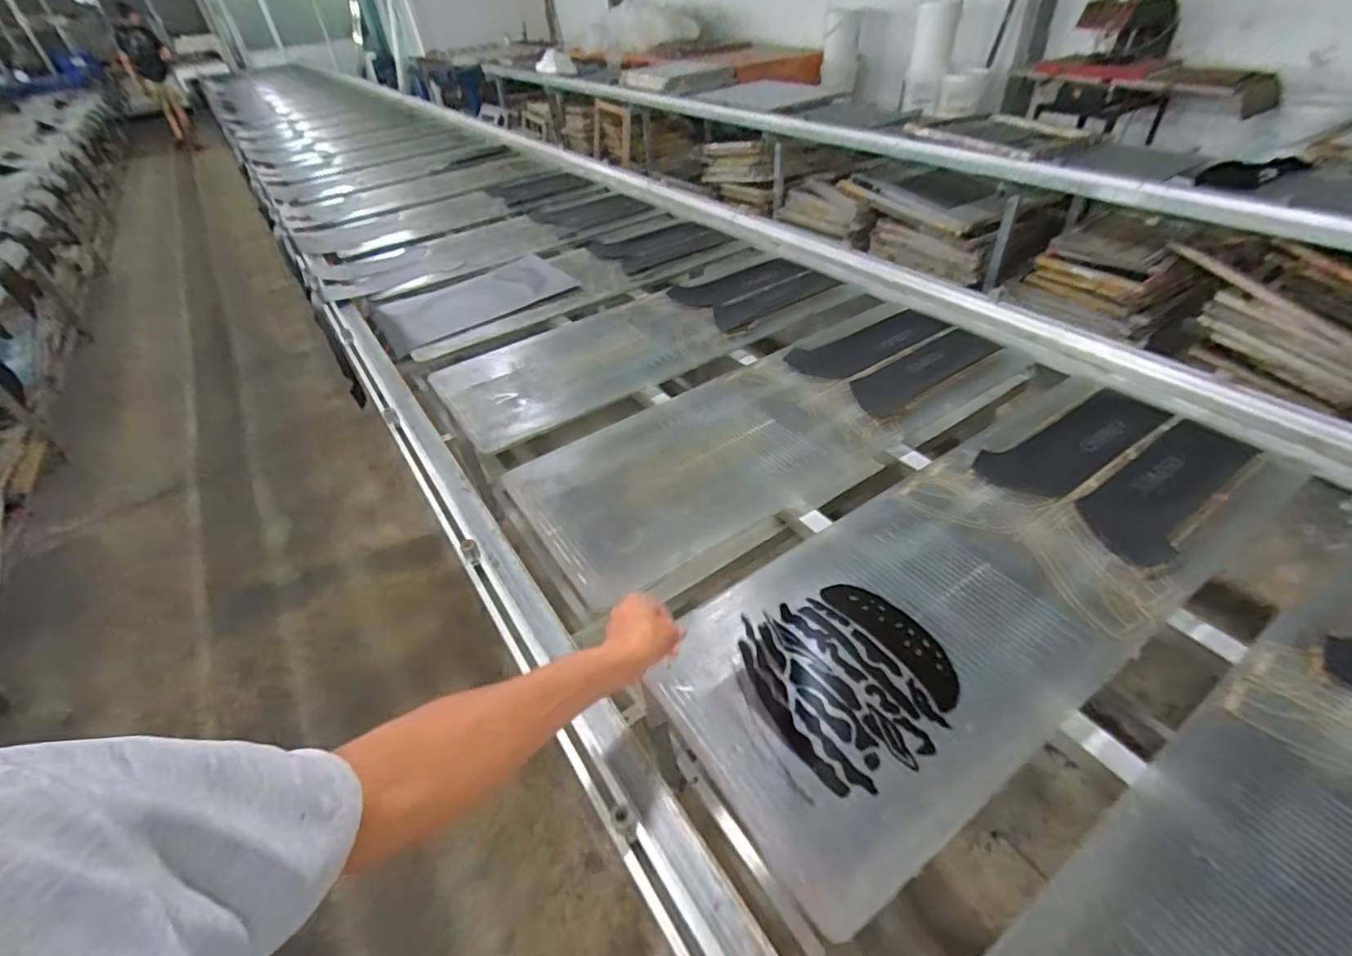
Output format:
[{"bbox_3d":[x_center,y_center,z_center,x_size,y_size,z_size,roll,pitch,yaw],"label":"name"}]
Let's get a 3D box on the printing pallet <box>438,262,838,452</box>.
[{"bbox_3d":[-0.085,-0.381,1.574,1.089,0.021,0.443,-22,44,-18],"label":"printing pallet"}]

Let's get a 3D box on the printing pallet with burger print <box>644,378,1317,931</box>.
[{"bbox_3d":[0.464,0.131,0.882,1.042,0.030,0.399,-27,45,-22],"label":"printing pallet with burger print"}]

